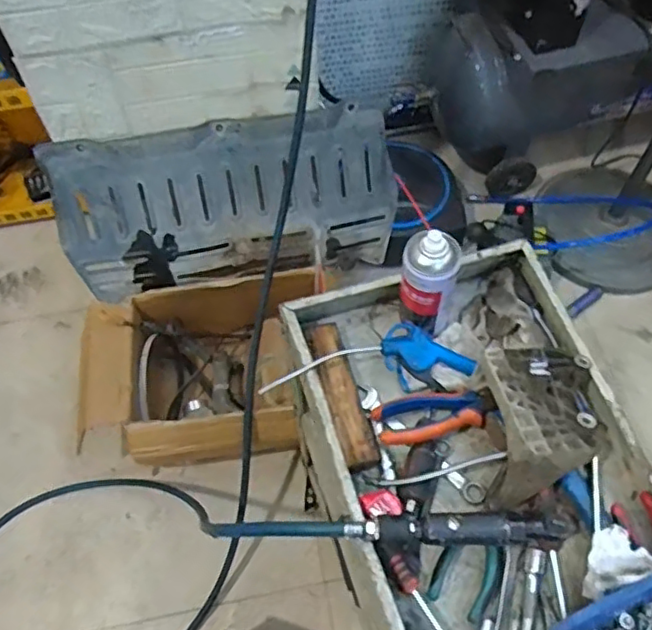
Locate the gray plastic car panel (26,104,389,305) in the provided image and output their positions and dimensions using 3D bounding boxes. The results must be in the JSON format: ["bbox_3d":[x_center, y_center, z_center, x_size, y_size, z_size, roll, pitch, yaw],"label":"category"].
[{"bbox_3d":[-0.209,-0.252,1.373,0.748,0.349,0.066,-9,29,-9],"label":"gray plastic car panel"}]

